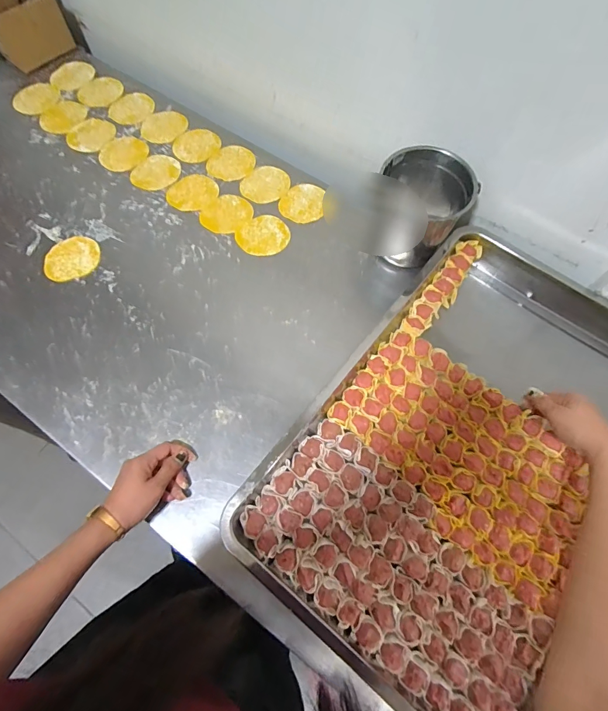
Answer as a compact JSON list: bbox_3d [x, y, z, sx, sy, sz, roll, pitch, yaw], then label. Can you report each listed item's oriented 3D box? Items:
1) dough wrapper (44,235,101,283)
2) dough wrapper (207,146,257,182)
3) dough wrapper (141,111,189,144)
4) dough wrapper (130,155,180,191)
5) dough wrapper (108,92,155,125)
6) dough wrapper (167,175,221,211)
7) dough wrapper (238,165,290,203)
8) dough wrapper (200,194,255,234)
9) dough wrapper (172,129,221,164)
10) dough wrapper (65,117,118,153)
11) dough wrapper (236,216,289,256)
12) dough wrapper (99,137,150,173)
[{"bbox_3d":[-0.386,-0.164,0.650,0.086,0.004,0.083,-15,71,-8],"label":"dough wrapper"},{"bbox_3d":[-0.139,-0.364,0.741,0.086,0.005,0.090,0,65,1],"label":"dough wrapper"},{"bbox_3d":[-0.280,-0.457,0.780,0.092,0.004,0.092,0,68,-1],"label":"dough wrapper"},{"bbox_3d":[-0.279,-0.343,0.733,0.078,0.004,0.089,36,72,11],"label":"dough wrapper"},{"bbox_3d":[-0.353,-0.507,0.800,0.094,0.004,0.094,1,69,-2],"label":"dough wrapper"},{"bbox_3d":[-0.203,-0.297,0.715,0.087,0.005,0.081,1,69,-2],"label":"dough wrapper"},{"bbox_3d":[-0.070,-0.315,0.721,0.077,0.004,0.090,37,72,11],"label":"dough wrapper"},{"bbox_3d":[-0.137,-0.251,0.693,0.077,0.004,0.086,37,72,11],"label":"dough wrapper"},{"bbox_3d":[-0.210,-0.407,0.759,0.074,0.006,0.090,39,73,11],"label":"dough wrapper"},{"bbox_3d":[-0.422,-0.436,0.772,0.091,0.005,0.091,1,69,-2],"label":"dough wrapper"},{"bbox_3d":[-0.069,-0.207,0.675,0.087,0.004,0.079,-40,76,-15],"label":"dough wrapper"},{"bbox_3d":[-0.346,-0.389,0.753,0.091,0.004,0.091,1,69,-2],"label":"dough wrapper"}]

